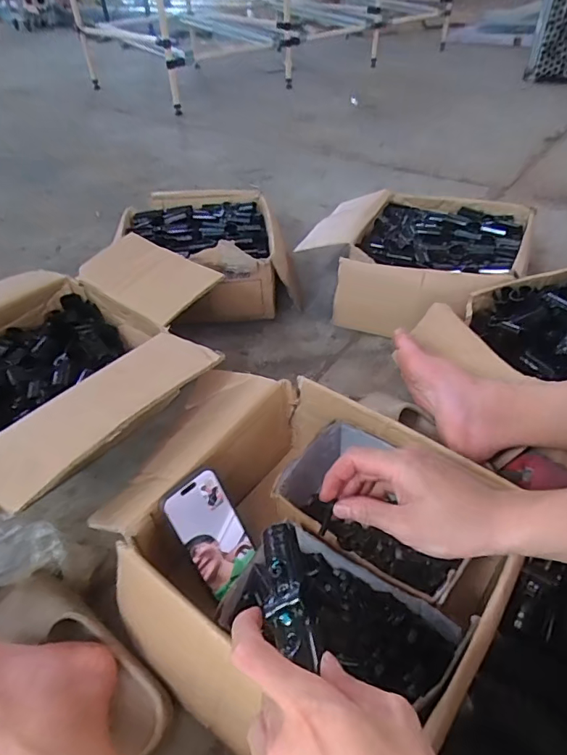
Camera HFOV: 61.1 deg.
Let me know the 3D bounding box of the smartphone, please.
[{"bbox_3d":[-0.079,0.169,0.531,0.072,0.133,0.007,-38,22,-31],"label":"smartphone"}]

